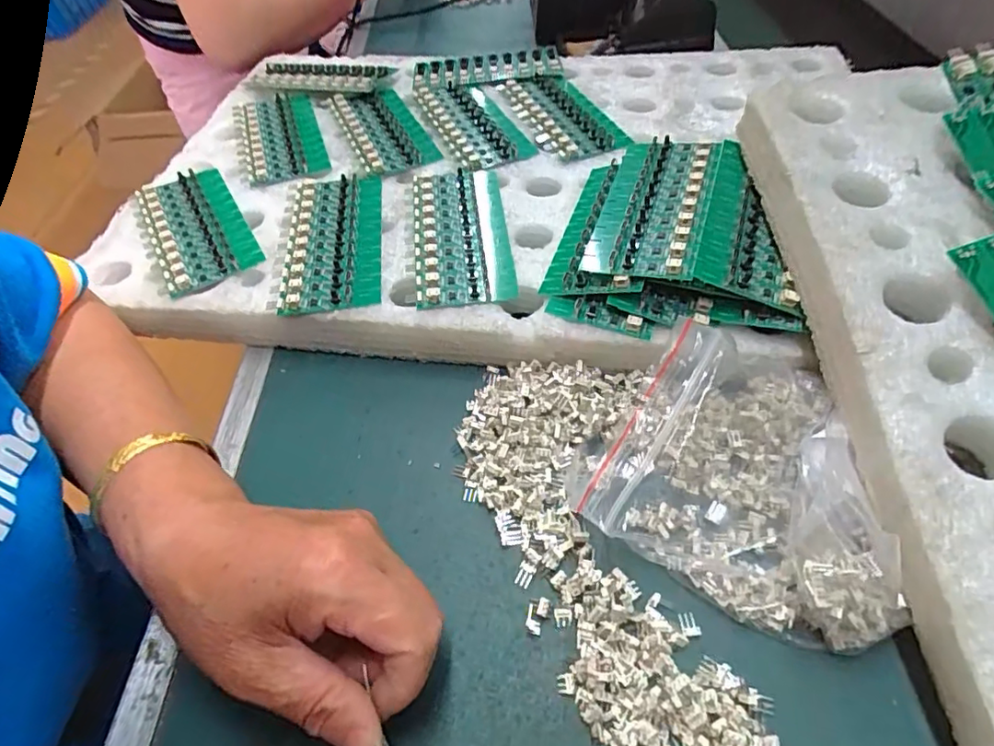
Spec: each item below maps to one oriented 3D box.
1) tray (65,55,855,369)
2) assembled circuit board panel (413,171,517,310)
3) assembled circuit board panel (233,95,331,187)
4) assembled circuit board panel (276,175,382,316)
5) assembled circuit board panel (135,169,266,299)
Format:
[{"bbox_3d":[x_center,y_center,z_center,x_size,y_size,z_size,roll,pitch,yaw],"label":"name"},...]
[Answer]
[{"bbox_3d":[-0.008,-0.162,0.442,0.515,0.062,0.366,5,51,9],"label":"tray"},{"bbox_3d":[-0.025,-0.096,0.378,0.060,0.010,0.137,-7,50,0],"label":"assembled circuit board panel"},{"bbox_3d":[-0.184,-0.201,0.474,0.066,0.007,0.137,-16,52,-14],"label":"assembled circuit board panel"},{"bbox_3d":[-0.110,-0.093,0.380,0.061,0.008,0.136,-8,50,-1],"label":"assembled circuit board panel"},{"bbox_3d":[-0.216,-0.106,0.400,0.062,0.011,0.136,-27,53,-17],"label":"assembled circuit board panel"}]

